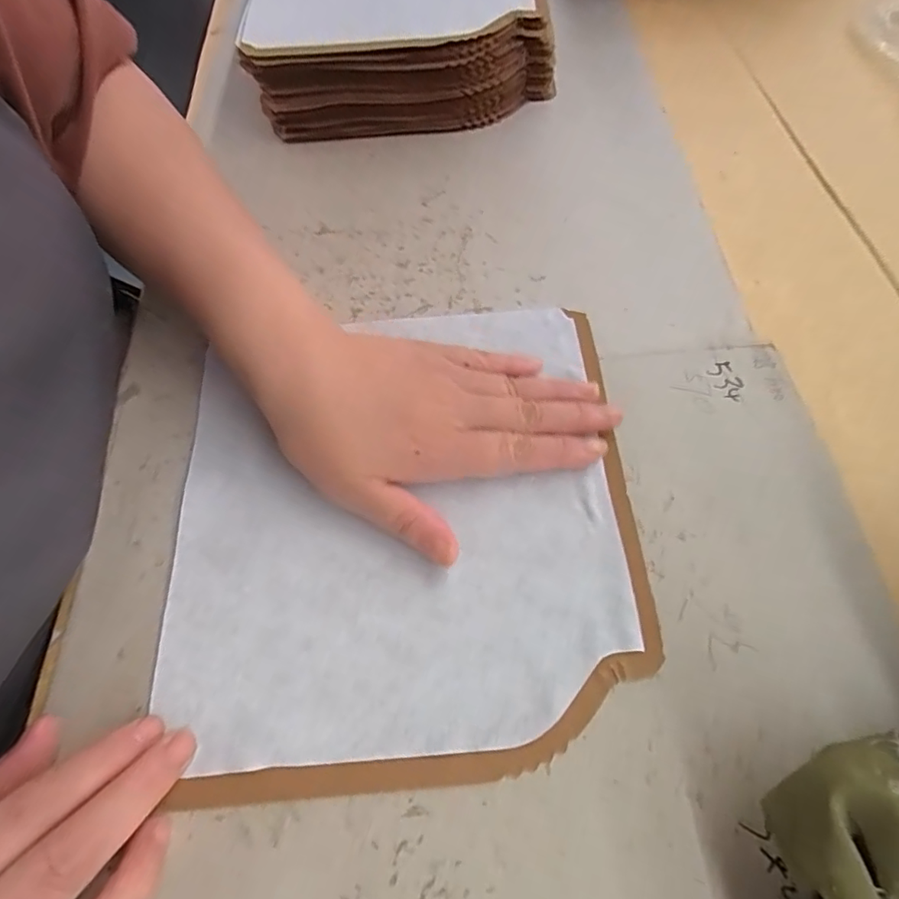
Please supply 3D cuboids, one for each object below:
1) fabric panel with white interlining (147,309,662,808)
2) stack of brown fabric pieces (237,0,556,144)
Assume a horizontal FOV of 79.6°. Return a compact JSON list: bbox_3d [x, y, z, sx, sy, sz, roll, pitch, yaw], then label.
[{"bbox_3d":[-0.025,0.028,0.266,0.216,0.006,0.235,-5,61,0],"label":"fabric panel with white interlining"},{"bbox_3d":[-0.042,-0.363,0.440,0.224,0.068,0.246,-6,61,-1],"label":"stack of brown fabric pieces"}]

